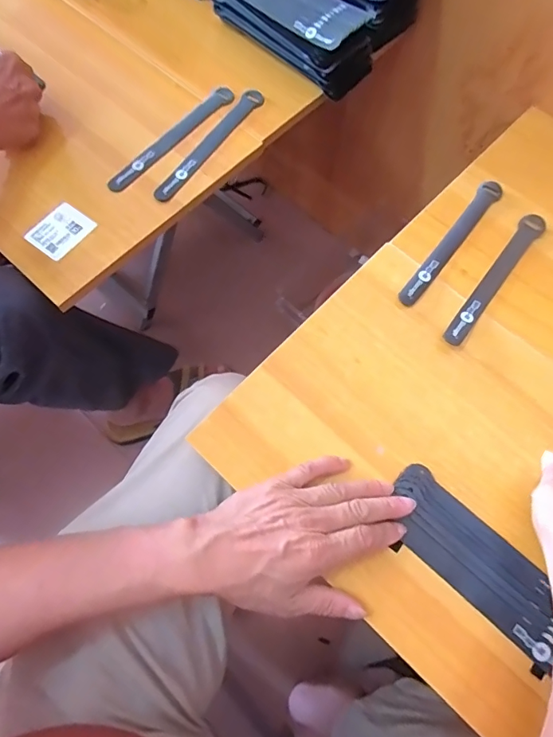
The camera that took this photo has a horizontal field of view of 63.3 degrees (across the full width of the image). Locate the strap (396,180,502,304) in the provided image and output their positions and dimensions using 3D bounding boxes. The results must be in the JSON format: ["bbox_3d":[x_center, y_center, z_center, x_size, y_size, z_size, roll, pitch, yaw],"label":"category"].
[{"bbox_3d":[0.192,-0.139,0.488,0.023,0.006,0.195,37,71,6],"label":"strap"}]

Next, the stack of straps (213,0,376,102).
[{"bbox_3d":[0.019,-0.442,0.567,0.216,0.058,0.095,42,75,12],"label":"stack of straps"}]

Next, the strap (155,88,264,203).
[{"bbox_3d":[-0.076,-0.265,0.527,0.026,0.008,0.201,32,72,3],"label":"strap"}]

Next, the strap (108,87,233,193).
[{"bbox_3d":[-0.119,-0.276,0.527,0.025,0.009,0.200,35,74,11],"label":"strap"}]

